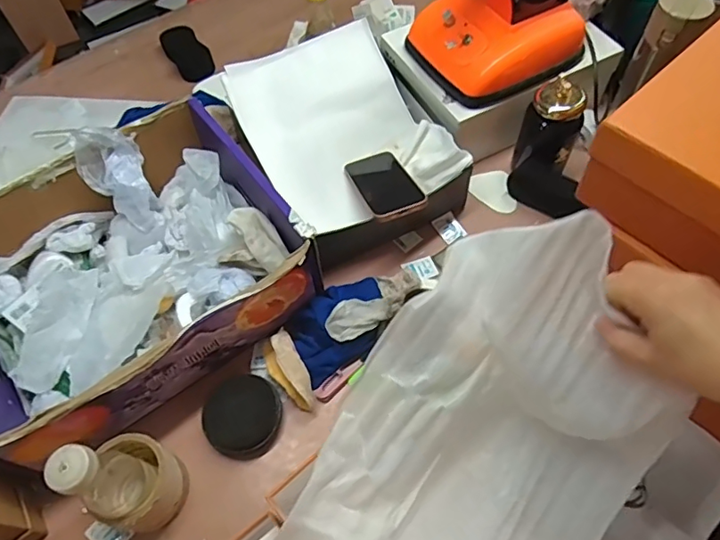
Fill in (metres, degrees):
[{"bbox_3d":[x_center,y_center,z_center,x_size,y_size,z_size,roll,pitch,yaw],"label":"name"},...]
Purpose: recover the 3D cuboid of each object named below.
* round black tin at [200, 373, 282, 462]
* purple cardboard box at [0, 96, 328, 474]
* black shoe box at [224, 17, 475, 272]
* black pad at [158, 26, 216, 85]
[{"bbox_3d":[-0.141,0.175,0.654,0.090,0.019,0.093,-1,60,2],"label":"round black tin"},{"bbox_3d":[-0.304,-0.001,0.691,0.403,0.123,0.334,-34,64,-16],"label":"purple cardboard box"},{"bbox_3d":[-0.022,-0.181,0.803,0.247,0.122,0.351,-28,62,-13],"label":"black shoe box"},{"bbox_3d":[-0.320,-0.403,1.004,0.063,0.031,0.123,-31,63,-14],"label":"black pad"}]

